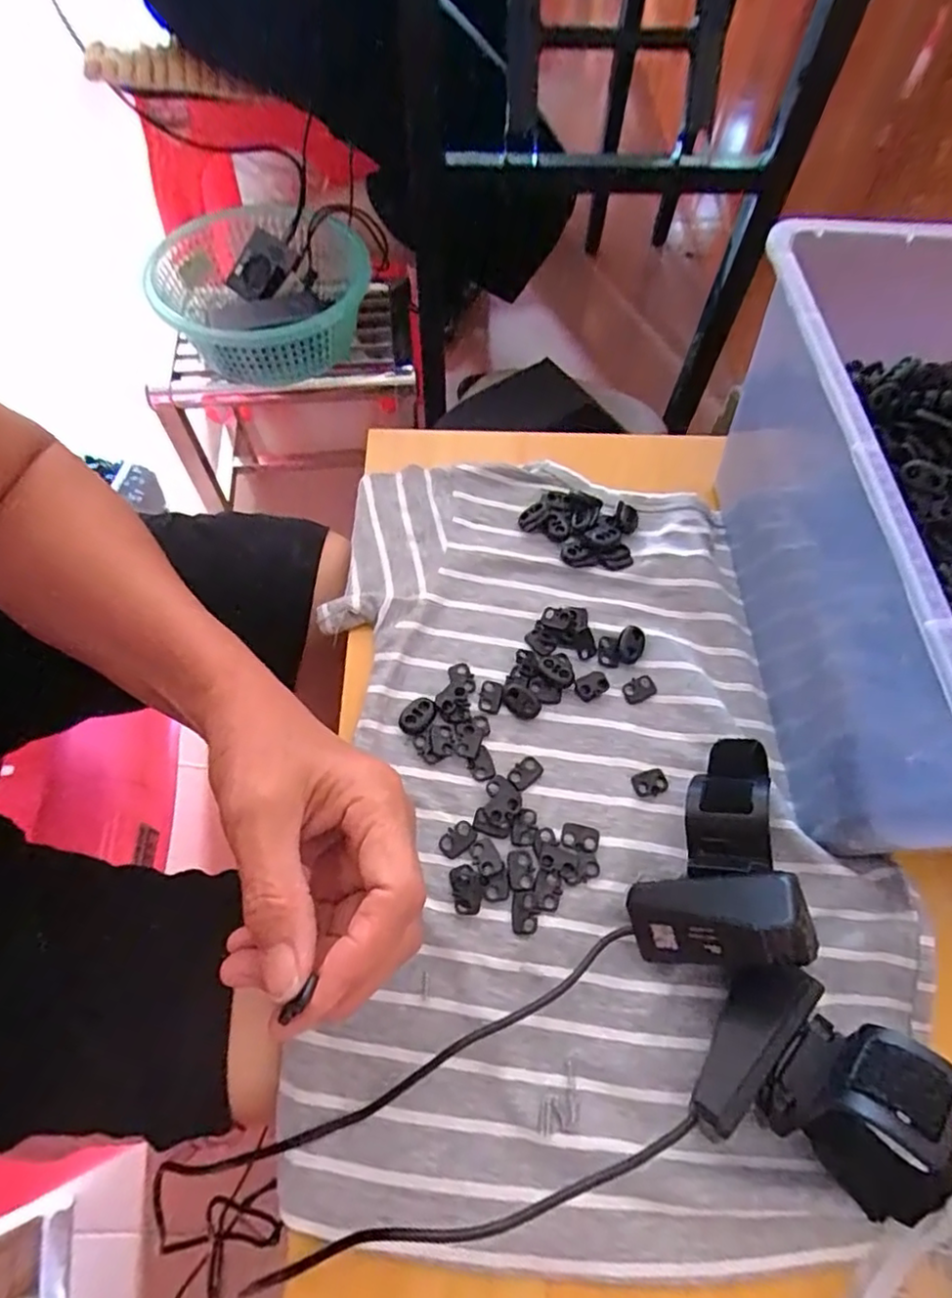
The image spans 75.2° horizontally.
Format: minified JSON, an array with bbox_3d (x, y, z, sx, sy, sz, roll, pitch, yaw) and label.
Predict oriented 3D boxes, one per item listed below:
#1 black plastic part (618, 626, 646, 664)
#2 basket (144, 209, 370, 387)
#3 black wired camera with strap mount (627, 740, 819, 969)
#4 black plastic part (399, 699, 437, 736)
[{"bbox_3d":[0.087,-0.002,0.348,0.014,0.004,0.023,17,64,10],"label":"black plastic part"},{"bbox_3d":[-0.249,-0.410,0.727,0.237,0.087,0.243,1,62,-1],"label":"basket"},{"bbox_3d":[0.103,0.083,0.272,0.064,0.060,0.100,5,62,1],"label":"black wired camera with strap mount"},{"bbox_3d":[-0.030,0.035,0.324,0.015,0.004,0.021,24,66,14],"label":"black plastic part"}]

